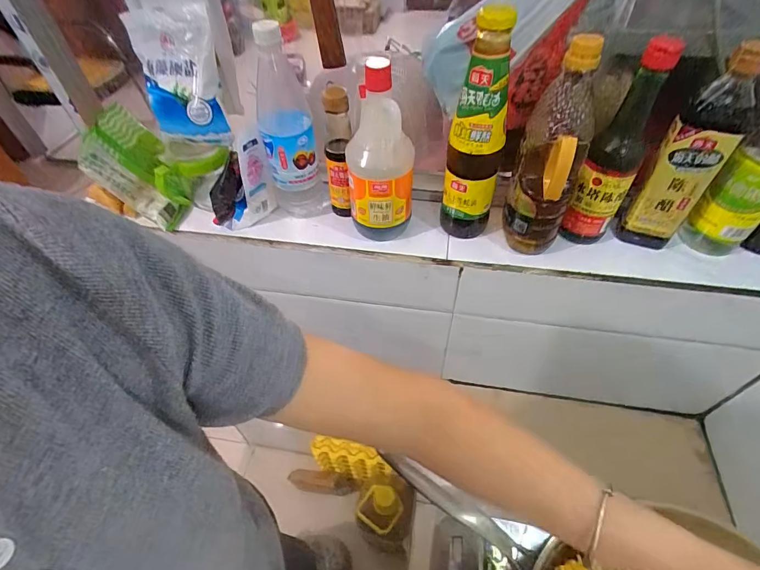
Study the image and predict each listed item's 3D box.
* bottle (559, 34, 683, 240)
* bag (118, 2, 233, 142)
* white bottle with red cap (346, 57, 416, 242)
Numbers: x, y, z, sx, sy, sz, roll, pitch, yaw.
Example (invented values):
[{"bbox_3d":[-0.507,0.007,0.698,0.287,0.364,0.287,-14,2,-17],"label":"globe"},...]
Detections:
[{"bbox_3d":[0.275,-0.150,0.464,0.054,0.241,0.059,27,56,23],"label":"bottle"},{"bbox_3d":[-0.254,-0.259,0.508,0.113,0.149,0.031,3,27,8],"label":"bag"},{"bbox_3d":[0.000,-0.154,0.500,0.083,0.212,0.075,-6,50,-2],"label":"white bottle with red cap"}]

